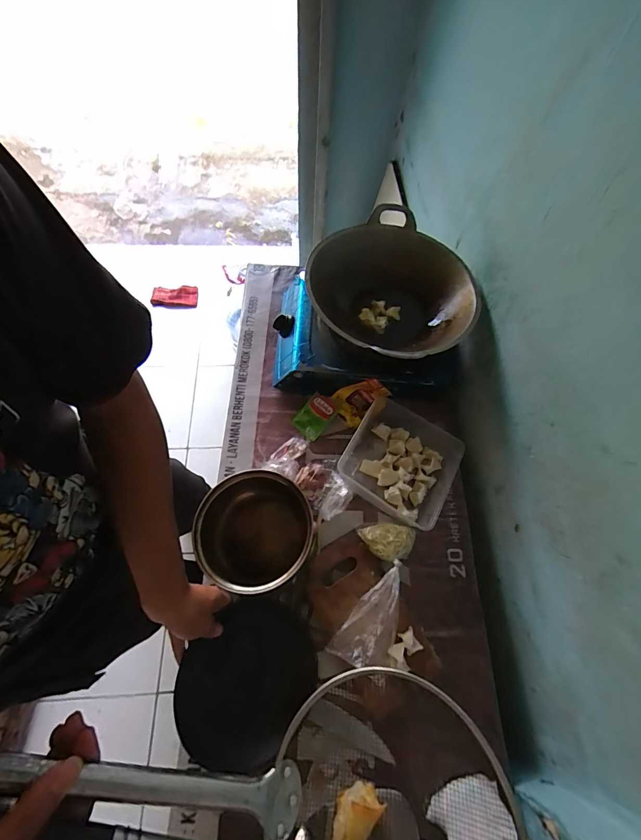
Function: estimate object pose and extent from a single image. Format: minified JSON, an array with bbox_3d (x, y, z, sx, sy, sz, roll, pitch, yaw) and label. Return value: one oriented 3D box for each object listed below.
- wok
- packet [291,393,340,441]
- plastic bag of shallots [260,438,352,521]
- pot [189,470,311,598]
[{"bbox_3d":[0.136,-0.251,0.719,0.331,0.107,0.340,-37,71,-19],"label":"wok"},{"bbox_3d":[-0.010,-0.012,0.756,0.061,0.011,0.093,39,88,14],"label":"packet"},{"bbox_3d":[-0.018,0.102,0.678,0.173,0.066,0.109,36,67,13],"label":"plastic bag of shallots"},{"bbox_3d":[-0.112,0.197,0.623,0.187,0.118,0.184,1,64,-2],"label":"pot"}]

